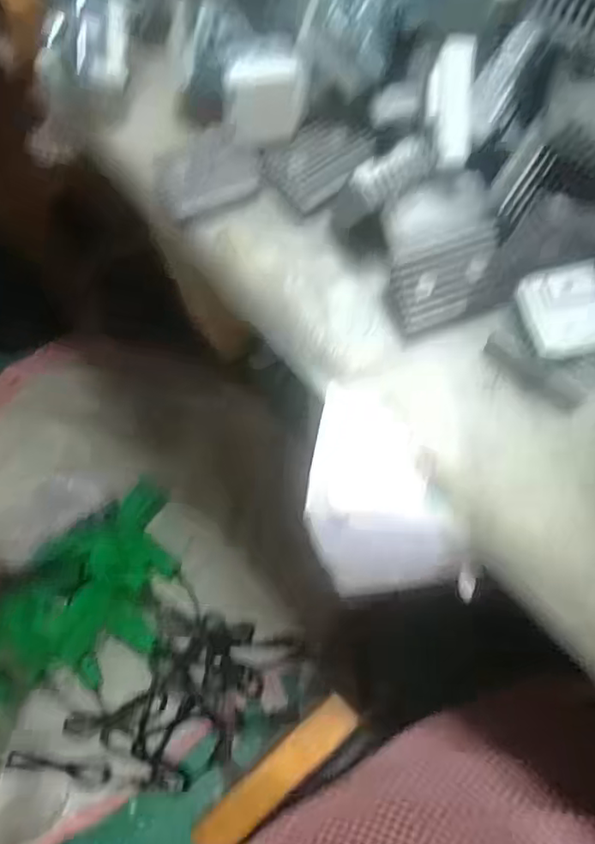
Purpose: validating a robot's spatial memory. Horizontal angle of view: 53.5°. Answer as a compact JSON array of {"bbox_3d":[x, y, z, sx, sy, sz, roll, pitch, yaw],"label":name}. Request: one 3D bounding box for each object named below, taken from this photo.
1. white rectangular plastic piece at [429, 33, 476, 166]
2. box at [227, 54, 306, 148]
[{"bbox_3d":[0.061,-0.127,0.233,0.017,0.004,0.048,0,97,1],"label":"white rectangular plastic piece"},{"bbox_3d":[-0.013,-0.138,0.255,0.033,0.036,0.011,-14,72,-3],"label":"box"}]

